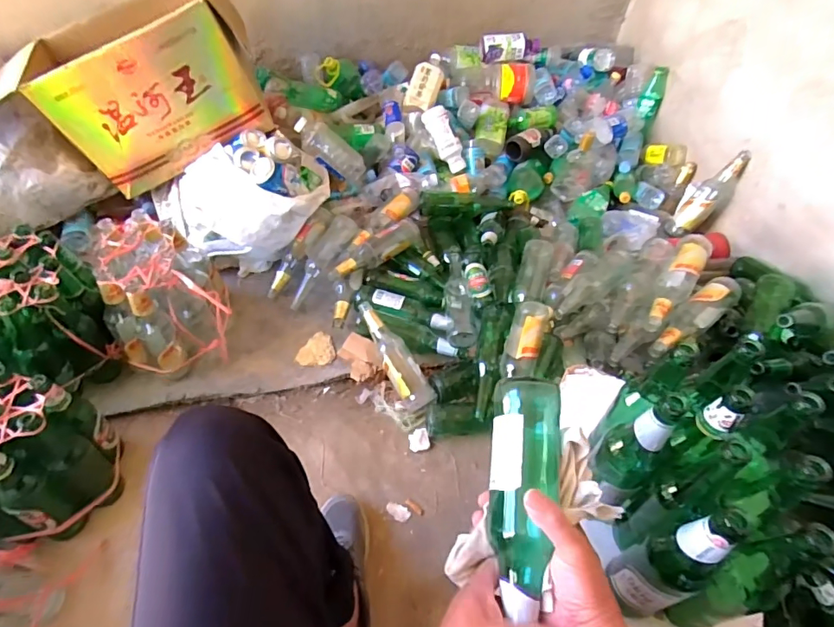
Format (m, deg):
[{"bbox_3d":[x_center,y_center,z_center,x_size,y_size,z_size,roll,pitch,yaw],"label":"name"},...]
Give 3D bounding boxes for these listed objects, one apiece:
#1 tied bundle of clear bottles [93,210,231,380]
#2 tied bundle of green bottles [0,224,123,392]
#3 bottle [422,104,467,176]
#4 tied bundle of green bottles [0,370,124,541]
[{"bbox_3d":[-0.510,-0.037,0.996,0.208,0.230,0.246,-13,53,-17],"label":"tied bundle of clear bottles"},{"bbox_3d":[-0.718,-0.002,0.941,0.194,0.243,0.210,-30,60,-27],"label":"tied bundle of green bottles"},{"bbox_3d":[0.084,-0.494,1.387,0.061,0.187,0.052,-39,20,-31],"label":"bottle"},{"bbox_3d":[-0.651,0.233,0.776,0.244,0.226,0.187,-4,51,-9],"label":"tied bundle of green bottles"}]

